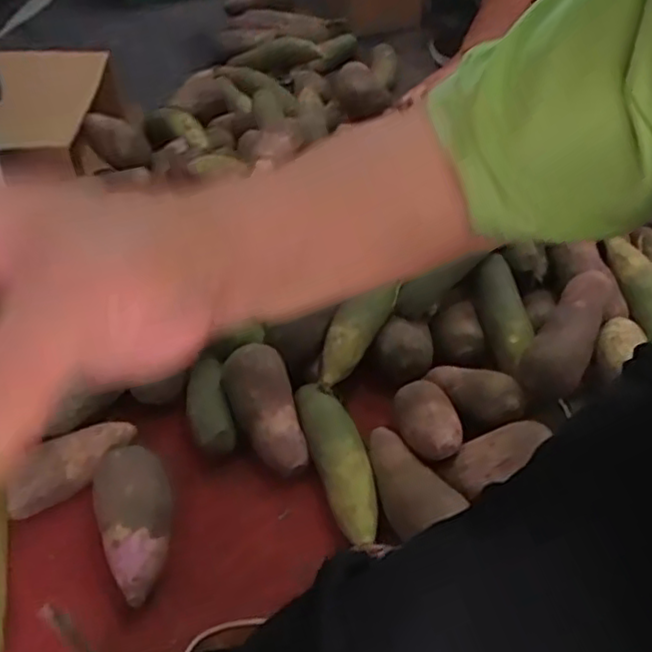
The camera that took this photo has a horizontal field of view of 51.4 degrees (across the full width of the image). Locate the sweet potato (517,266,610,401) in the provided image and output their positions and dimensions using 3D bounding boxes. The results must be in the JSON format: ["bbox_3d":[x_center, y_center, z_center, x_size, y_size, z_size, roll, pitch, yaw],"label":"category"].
[{"bbox_3d":[0.280,0.016,0.789,0.070,0.058,0.163,25,69,25],"label":"sweet potato"}]

